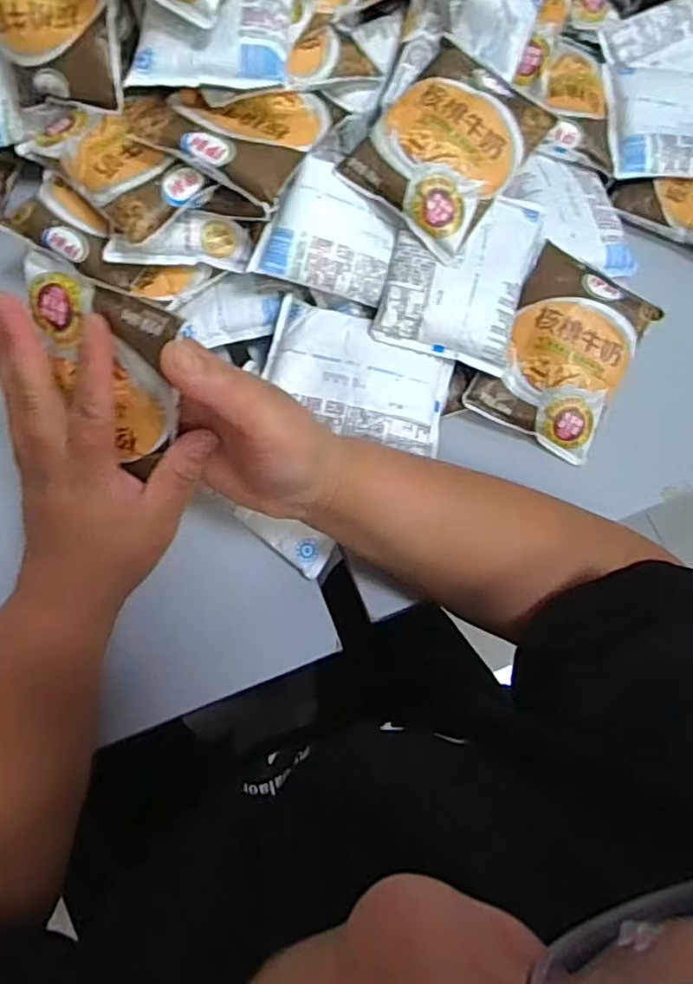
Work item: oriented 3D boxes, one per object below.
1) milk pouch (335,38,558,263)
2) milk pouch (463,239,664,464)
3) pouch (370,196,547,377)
[{"bbox_3d":[0.067,-0.230,0.434,0.095,0.019,0.118,36,86,-4],"label":"milk pouch"},{"bbox_3d":[0.152,-0.098,0.458,0.092,0.016,0.126,28,94,4],"label":"milk pouch"},{"bbox_3d":[0.079,-0.152,0.451,0.093,0.029,0.120,14,73,4],"label":"pouch"}]

